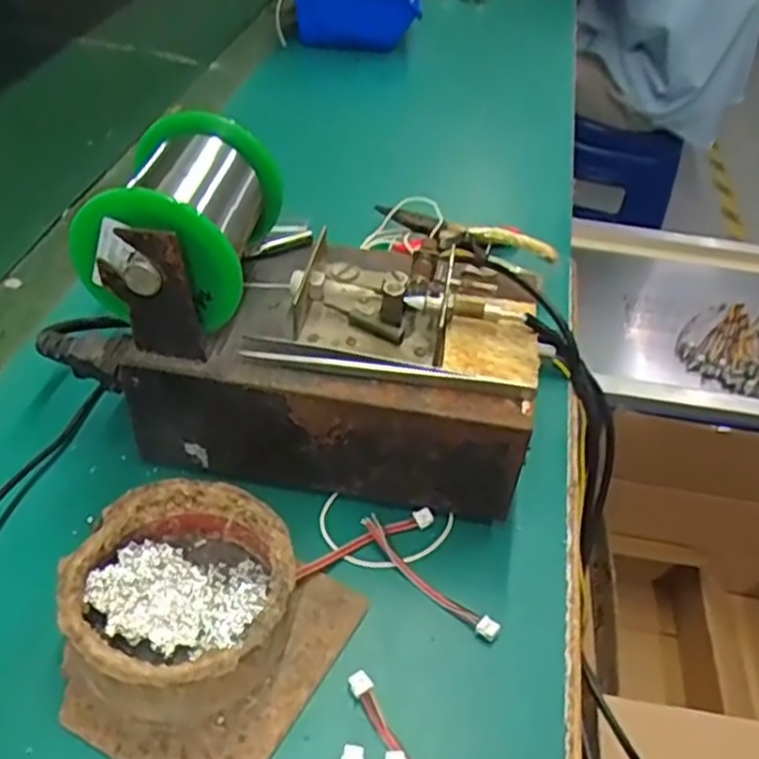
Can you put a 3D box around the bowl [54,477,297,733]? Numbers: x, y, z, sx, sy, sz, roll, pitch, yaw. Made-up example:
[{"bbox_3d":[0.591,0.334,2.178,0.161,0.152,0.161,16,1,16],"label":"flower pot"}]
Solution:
[{"bbox_3d":[-0.076,0.086,0.291,0.080,0.042,0.083,3,44,-3],"label":"bowl"}]

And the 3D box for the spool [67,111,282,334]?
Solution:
[{"bbox_3d":[-0.085,-0.069,0.327,0.071,0.064,0.092,11,44,3],"label":"spool"}]

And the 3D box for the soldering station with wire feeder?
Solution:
[{"bbox_3d":[-0.037,-0.032,0.352,0.220,0.133,0.109,9,44,3],"label":"soldering station with wire feeder"}]

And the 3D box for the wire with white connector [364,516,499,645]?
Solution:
[{"bbox_3d":[0.021,0.086,0.326,0.075,0.010,0.011,34,50,26],"label":"wire with white connector"}]

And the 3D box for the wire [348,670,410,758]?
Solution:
[{"bbox_3d":[0.011,0.140,0.273,0.009,0.004,0.075,-21,50,-25],"label":"wire"}]

